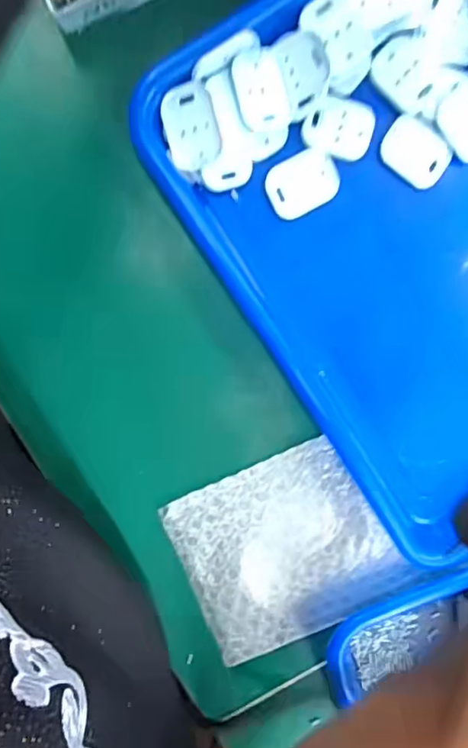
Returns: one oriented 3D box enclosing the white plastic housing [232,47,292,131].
[{"bbox_3d":[0.015,-0.149,0.284,0.027,0.006,0.039,-15,100,-5],"label":"white plastic housing"}]

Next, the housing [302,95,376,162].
[{"bbox_3d":[0.059,-0.138,0.304,0.038,0.004,0.030,15,96,-9],"label":"housing"}]

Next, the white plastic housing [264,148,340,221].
[{"bbox_3d":[0.039,-0.108,0.309,0.040,0.004,0.029,-31,101,-2],"label":"white plastic housing"}]

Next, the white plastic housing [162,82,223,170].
[{"bbox_3d":[-0.022,-0.129,0.281,0.027,0.007,0.039,-15,100,-5],"label":"white plastic housing"}]

